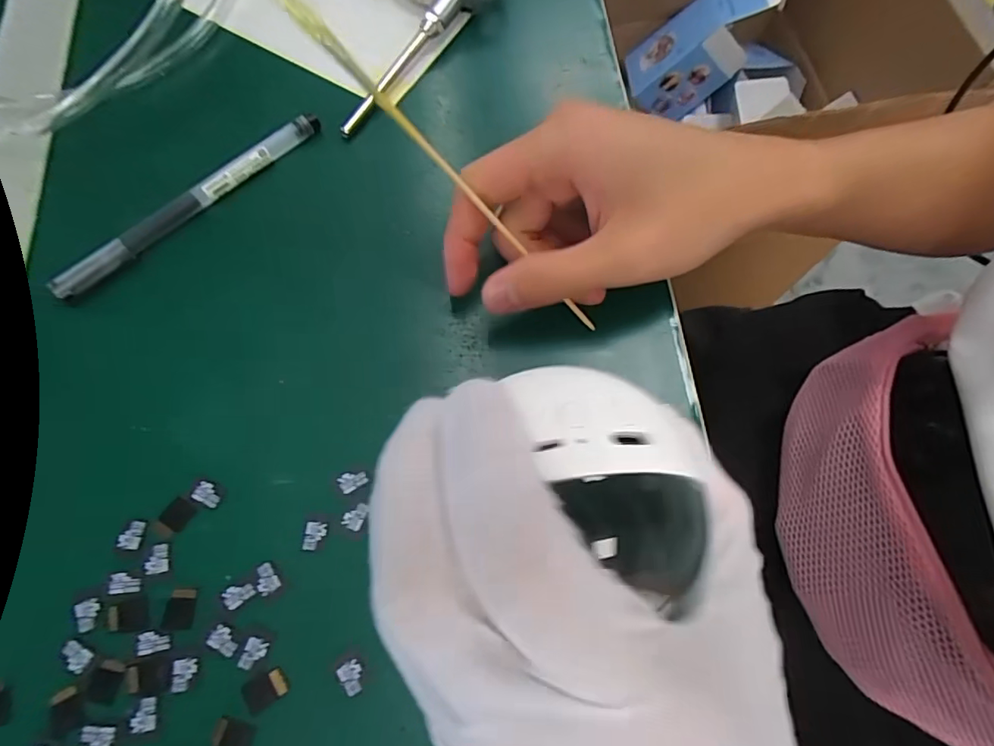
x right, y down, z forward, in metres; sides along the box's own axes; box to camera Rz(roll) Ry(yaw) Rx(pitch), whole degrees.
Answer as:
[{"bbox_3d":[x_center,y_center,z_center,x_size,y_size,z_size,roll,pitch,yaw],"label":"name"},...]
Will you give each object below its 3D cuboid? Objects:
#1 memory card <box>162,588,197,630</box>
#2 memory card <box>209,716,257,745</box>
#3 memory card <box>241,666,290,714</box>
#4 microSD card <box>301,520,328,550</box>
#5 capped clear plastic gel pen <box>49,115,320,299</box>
[{"bbox_3d":[-0.122,0.091,0.202,0.012,0.004,0.015,3,73,-1],"label":"memory card"},{"bbox_3d":[-0.095,0.131,0.189,0.014,0.004,0.012,18,69,3],"label":"memory card"},{"bbox_3d":[-0.086,0.117,0.194,0.015,0.004,0.011,-31,75,-8],"label":"memory card"},{"bbox_3d":[-0.073,0.065,0.209,0.009,0.004,0.011,7,71,3],"label":"microSD card"},{"bbox_3d":[-0.147,-0.084,0.256,0.144,0.008,0.009,-42,76,-13],"label":"capped clear plastic gel pen"}]

